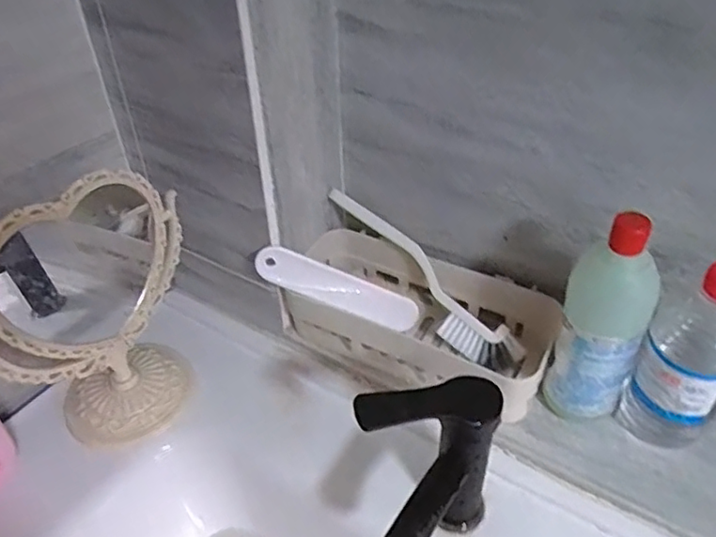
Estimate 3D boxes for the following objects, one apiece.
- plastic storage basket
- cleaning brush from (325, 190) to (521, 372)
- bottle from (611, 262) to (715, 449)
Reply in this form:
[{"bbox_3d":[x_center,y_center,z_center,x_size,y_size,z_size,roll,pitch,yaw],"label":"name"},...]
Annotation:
[{"bbox_3d":[0.057,0.048,0.592,0.266,0.067,0.126,21,45,25],"label":"plastic storage basket"},{"bbox_3d":[0.066,0.007,0.610,0.043,0.034,0.258,-30,67,-29],"label":"cleaning brush"},{"bbox_3d":[0.254,0.073,0.464,0.066,0.180,0.055,21,45,25],"label":"bottle"}]

